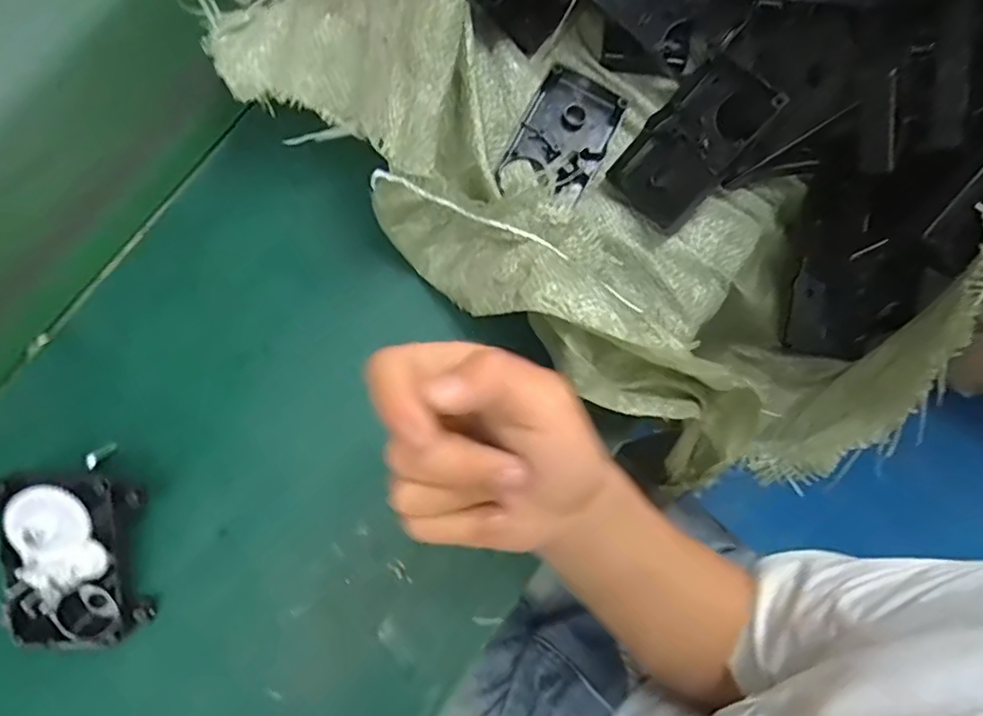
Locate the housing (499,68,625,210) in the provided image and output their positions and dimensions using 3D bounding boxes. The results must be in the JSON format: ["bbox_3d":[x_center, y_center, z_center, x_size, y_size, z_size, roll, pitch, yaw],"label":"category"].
[{"bbox_3d":[0.049,-0.152,0.420,0.058,0.014,0.092,29,79,4],"label":"housing"}]

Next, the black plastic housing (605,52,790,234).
[{"bbox_3d":[0.131,-0.141,0.404,0.061,0.030,0.102,40,123,2],"label":"black plastic housing"}]

